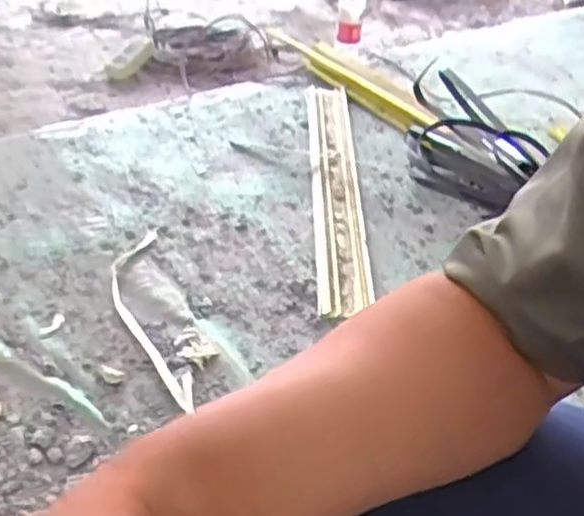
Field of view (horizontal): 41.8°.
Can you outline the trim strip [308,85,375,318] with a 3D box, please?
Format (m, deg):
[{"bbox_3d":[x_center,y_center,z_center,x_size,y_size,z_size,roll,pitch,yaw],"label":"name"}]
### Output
[{"bbox_3d":[0.074,-0.124,1.284,0.080,0.018,0.638,7,43,-8],"label":"trim strip"}]

